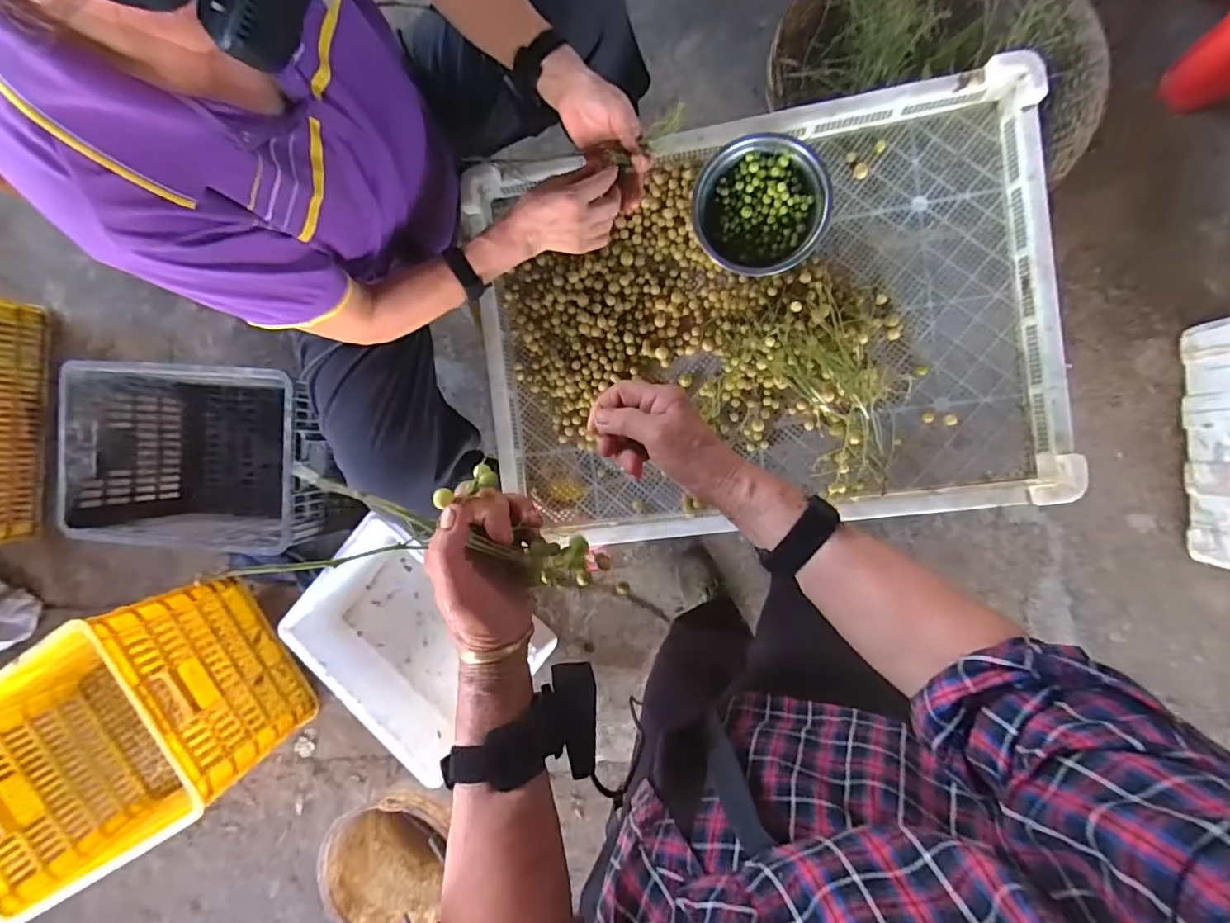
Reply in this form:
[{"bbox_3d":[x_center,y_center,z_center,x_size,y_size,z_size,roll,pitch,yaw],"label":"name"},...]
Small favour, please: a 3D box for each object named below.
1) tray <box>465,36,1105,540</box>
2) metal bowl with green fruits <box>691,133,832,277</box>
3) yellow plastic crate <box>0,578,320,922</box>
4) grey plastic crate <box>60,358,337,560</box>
[{"bbox_3d":[0.193,-0.193,0.770,0.778,0.094,0.566,-7,90,9],"label":"tray"},{"bbox_3d":[0.202,-0.357,0.747,0.177,0.048,0.165,4,111,11],"label":"metal bowl with green fruits"},{"bbox_3d":[-1.062,0.596,1.160,0.650,0.357,0.435,-29,86,7],"label":"yellow plastic crate"},{"bbox_3d":[-0.809,-0.008,1.134,0.495,0.316,0.357,6,91,8],"label":"grey plastic crate"}]

